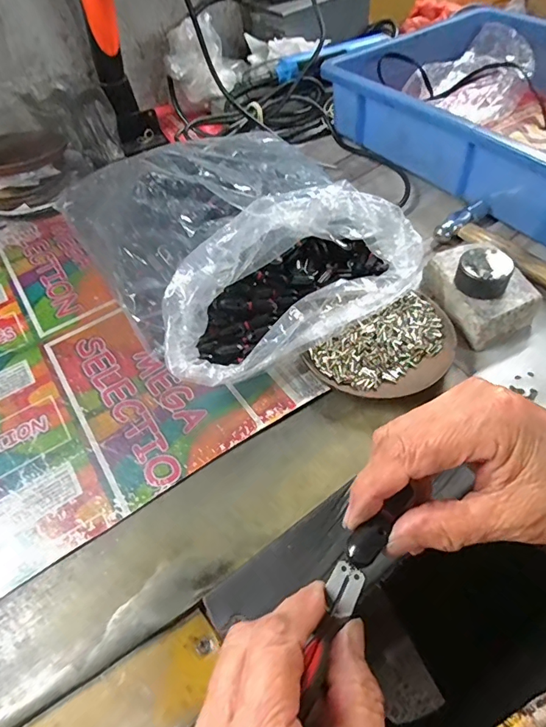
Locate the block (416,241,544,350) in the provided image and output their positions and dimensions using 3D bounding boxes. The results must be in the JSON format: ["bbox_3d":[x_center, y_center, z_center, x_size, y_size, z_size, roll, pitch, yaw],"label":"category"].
[{"bbox_3d":[0.166,-0.058,0.368,0.057,0.035,0.083,-18,53,-9],"label":"block"}]

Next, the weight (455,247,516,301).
[{"bbox_3d":[0.162,-0.069,0.347,0.038,0.024,0.034,21,57,20],"label":"weight"}]

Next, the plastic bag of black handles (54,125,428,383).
[{"bbox_3d":[-0.033,-0.119,0.401,0.233,0.077,0.272,-25,54,-14],"label":"plastic bag of black handles"}]

